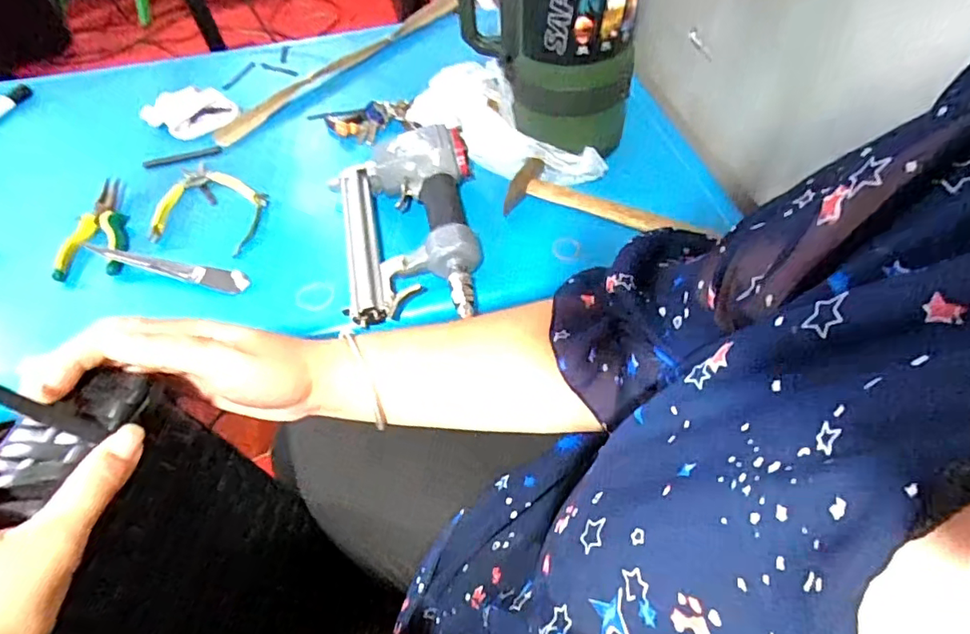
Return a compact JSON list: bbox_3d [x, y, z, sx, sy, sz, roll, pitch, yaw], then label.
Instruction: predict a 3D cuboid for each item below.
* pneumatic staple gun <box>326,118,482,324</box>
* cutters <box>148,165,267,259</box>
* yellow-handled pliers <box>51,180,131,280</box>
[{"bbox_3d":[-0.089,-0.103,0.578,0.157,0.066,0.243,-4,52,-4],"label":"pneumatic staple gun"},{"bbox_3d":[-0.325,-0.133,0.641,0.127,0.010,0.127,8,52,5],"label":"cutters"},{"bbox_3d":[-0.445,-0.103,0.605,0.068,0.015,0.146,-14,53,-12],"label":"yellow-handled pliers"}]

